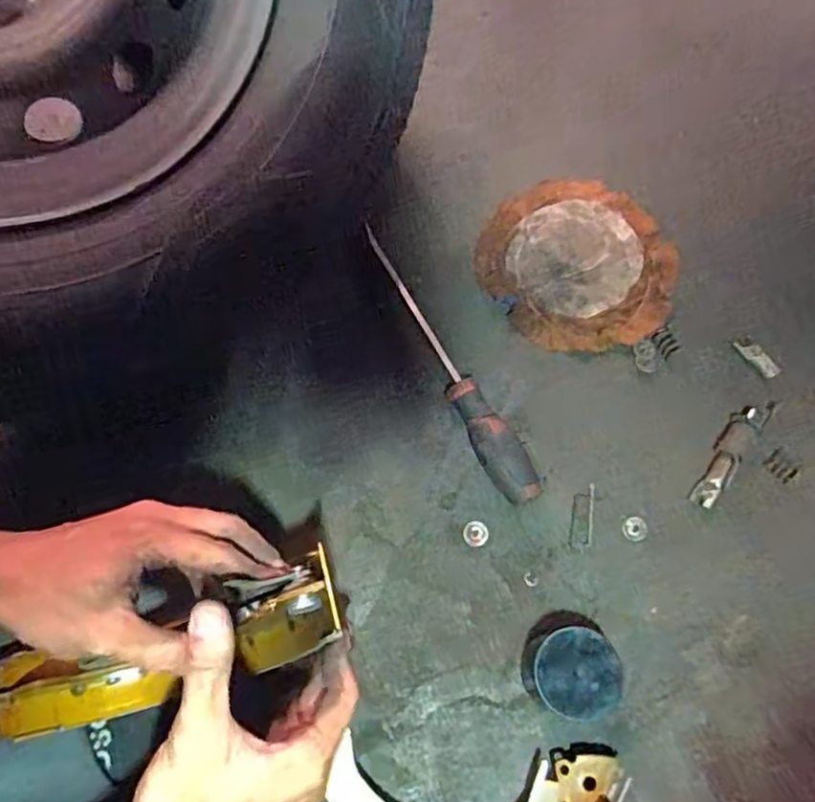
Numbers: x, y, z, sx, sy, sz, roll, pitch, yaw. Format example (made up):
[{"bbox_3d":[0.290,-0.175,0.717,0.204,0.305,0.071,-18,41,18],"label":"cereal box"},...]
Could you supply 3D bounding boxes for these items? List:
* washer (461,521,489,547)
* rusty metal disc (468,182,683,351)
[{"bbox_3d":[0.054,0.107,0.527,0.021,0.004,0.020,0,72,-1],"label":"washer"},{"bbox_3d":[0.155,-0.128,0.602,0.169,0.010,0.174,0,72,-1],"label":"rusty metal disc"}]

